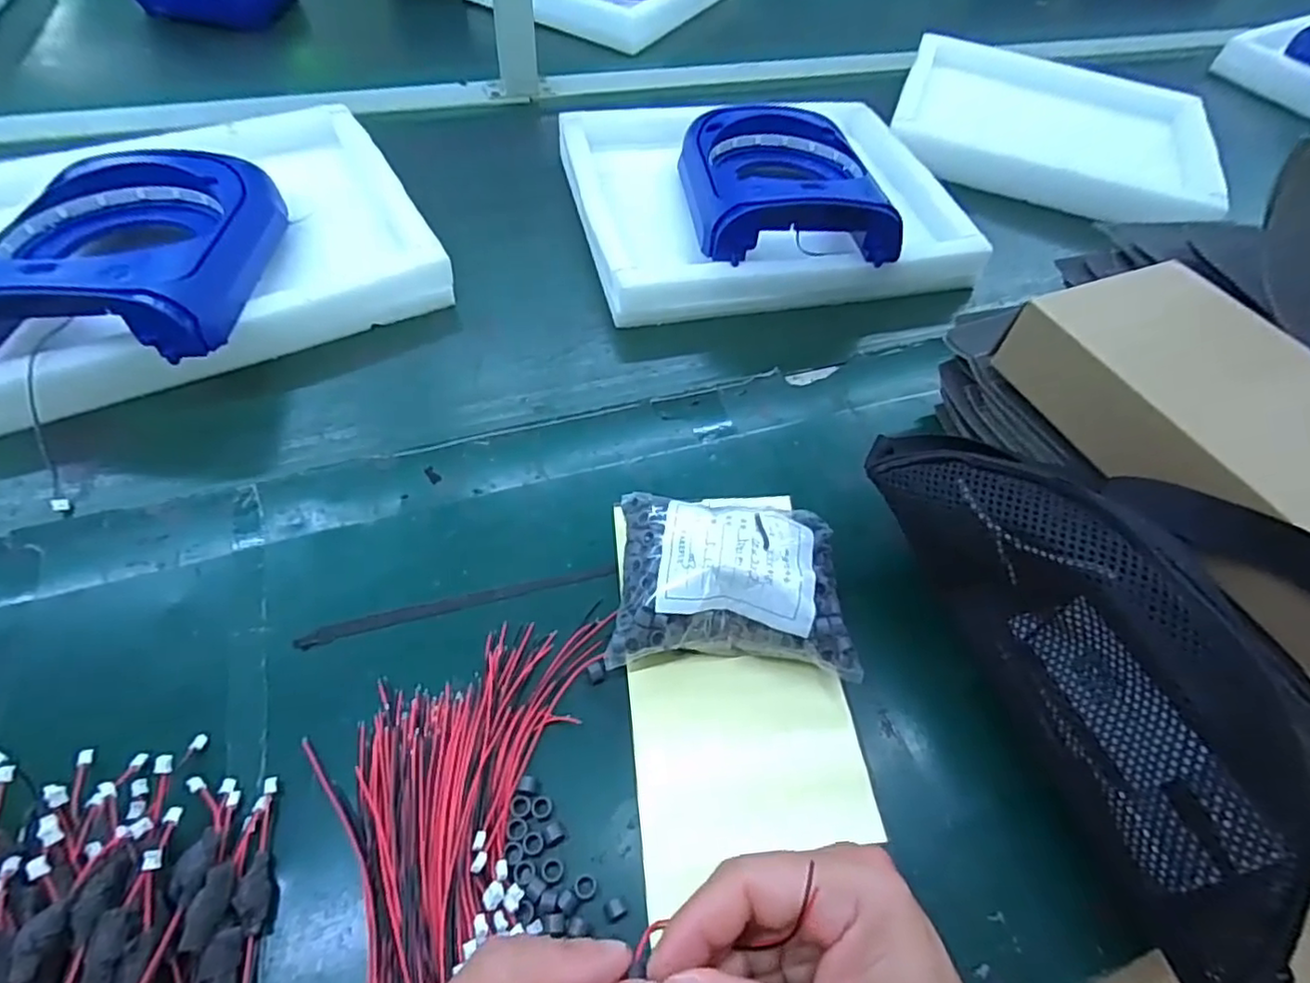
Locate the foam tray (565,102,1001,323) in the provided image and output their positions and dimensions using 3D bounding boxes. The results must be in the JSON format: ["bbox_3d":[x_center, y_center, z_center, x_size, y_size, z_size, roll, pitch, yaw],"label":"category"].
[{"bbox_3d":[0.098,-0.300,0.639,0.356,0.043,0.324,-8,58,-10],"label":"foam tray"}]

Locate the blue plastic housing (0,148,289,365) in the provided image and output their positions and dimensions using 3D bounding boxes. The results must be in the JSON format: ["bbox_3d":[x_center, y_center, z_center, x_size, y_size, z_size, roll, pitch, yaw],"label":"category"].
[{"bbox_3d":[-0.384,-0.178,0.475,0.159,0.083,0.216,-3,57,-7],"label":"blue plastic housing"}]

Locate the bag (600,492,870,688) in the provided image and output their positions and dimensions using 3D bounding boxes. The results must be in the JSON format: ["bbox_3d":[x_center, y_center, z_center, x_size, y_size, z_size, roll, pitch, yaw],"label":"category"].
[{"bbox_3d":[0.044,0.053,0.371,0.132,0.057,0.098,3,56,-3],"label":"bag"}]

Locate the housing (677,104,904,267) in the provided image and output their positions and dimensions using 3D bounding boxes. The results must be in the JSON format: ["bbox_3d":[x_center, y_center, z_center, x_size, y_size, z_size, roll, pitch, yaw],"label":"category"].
[{"bbox_3d":[0.114,-0.279,0.587,0.169,0.060,0.184,-3,57,-7],"label":"housing"}]

